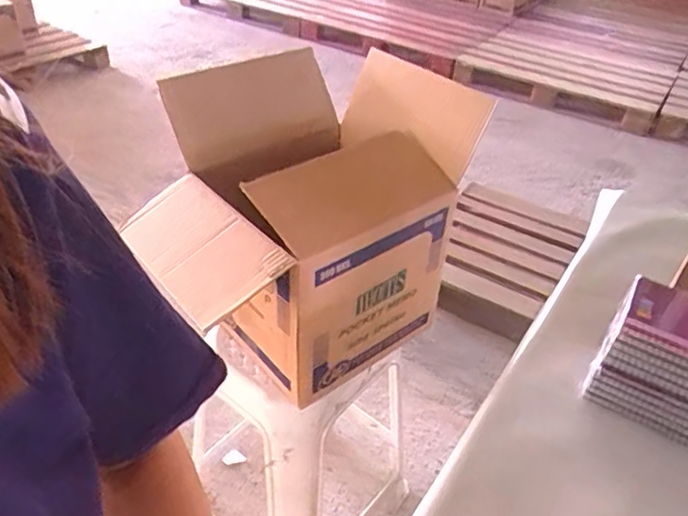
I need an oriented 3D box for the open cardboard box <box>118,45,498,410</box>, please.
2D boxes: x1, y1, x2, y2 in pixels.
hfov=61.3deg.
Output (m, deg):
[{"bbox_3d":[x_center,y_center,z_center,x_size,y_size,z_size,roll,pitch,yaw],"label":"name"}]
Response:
[{"bbox_3d":[-0.074,-0.086,0.973,0.391,0.414,0.418,-23,46,-31],"label":"open cardboard box"}]

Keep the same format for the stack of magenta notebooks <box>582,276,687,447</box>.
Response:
[{"bbox_3d":[0.344,0.110,0.604,0.137,0.126,0.095,26,43,25],"label":"stack of magenta notebooks"}]

